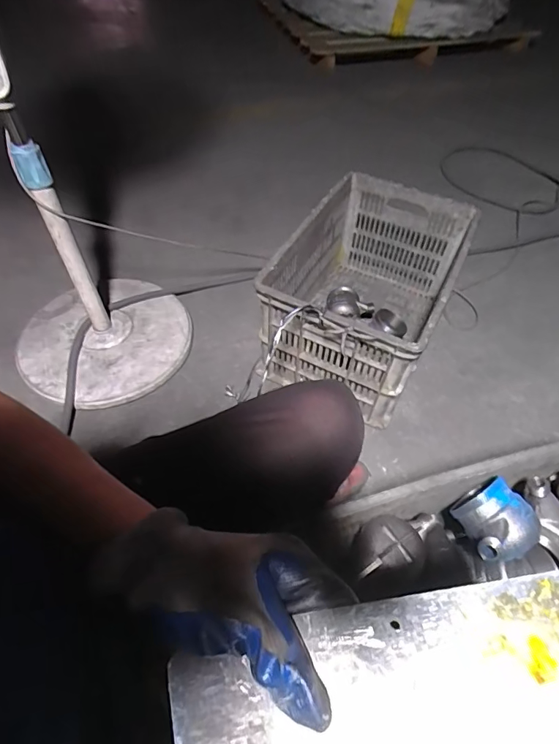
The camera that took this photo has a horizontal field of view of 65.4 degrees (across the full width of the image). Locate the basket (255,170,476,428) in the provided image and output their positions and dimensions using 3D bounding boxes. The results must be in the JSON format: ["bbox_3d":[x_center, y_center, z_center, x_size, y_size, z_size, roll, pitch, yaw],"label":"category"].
[{"bbox_3d":[0.184,-0.171,0.945,0.310,0.255,0.445,23,56,14],"label":"basket"}]

